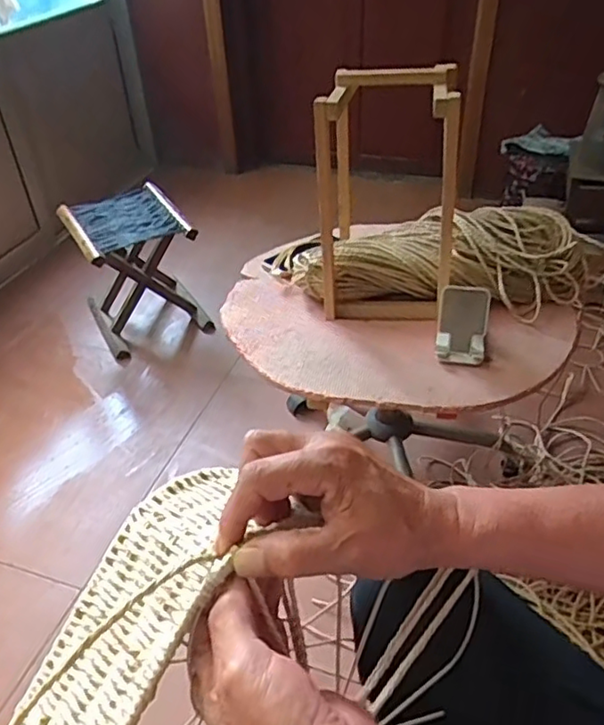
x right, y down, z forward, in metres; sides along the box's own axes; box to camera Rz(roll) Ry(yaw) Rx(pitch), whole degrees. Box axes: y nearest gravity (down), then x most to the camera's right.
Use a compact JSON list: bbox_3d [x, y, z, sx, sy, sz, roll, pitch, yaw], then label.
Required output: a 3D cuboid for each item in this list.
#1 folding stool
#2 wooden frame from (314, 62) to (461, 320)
[{"bbox_3d":[-0.422,-0.231,1.606,0.267,0.304,0.303,-23,43,-22],"label":"folding stool"},{"bbox_3d":[0.132,-0.259,0.954,0.200,0.344,0.200,4,40,8],"label":"wooden frame"}]

